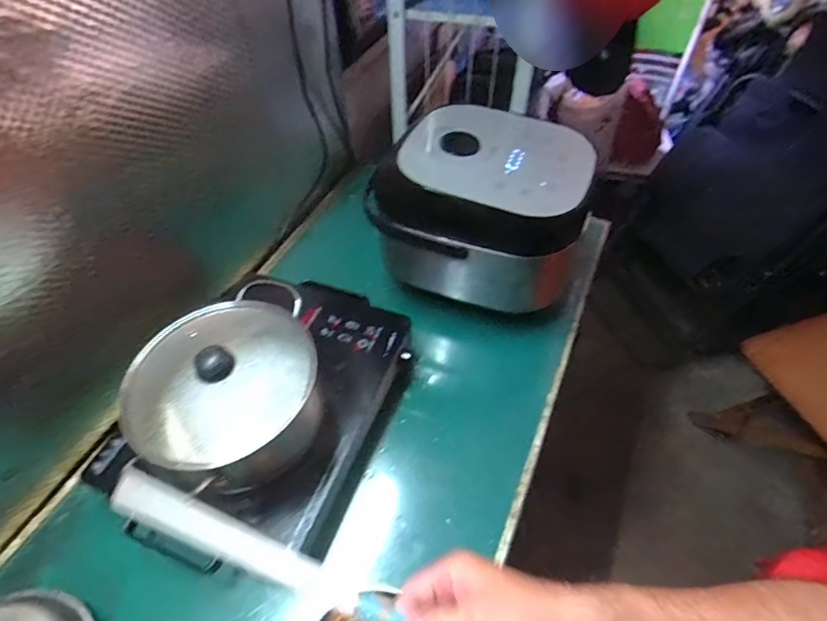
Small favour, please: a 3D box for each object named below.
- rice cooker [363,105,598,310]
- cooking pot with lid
[{"bbox_3d":[0.117,-0.176,0.805,0.321,0.194,0.282,21,54,18],"label":"rice cooker"},{"bbox_3d":[-0.219,0.105,0.604,0.205,0.153,0.196,-1,50,1],"label":"cooking pot with lid"}]

